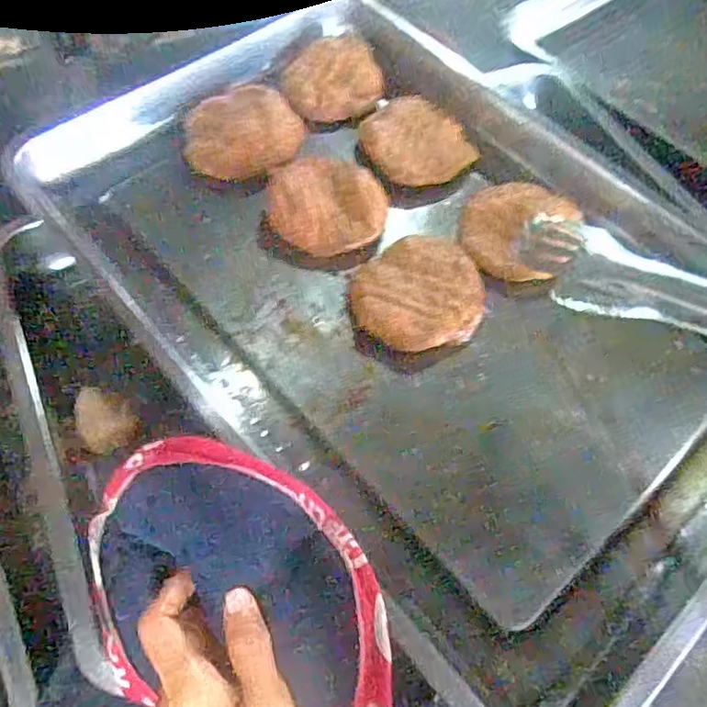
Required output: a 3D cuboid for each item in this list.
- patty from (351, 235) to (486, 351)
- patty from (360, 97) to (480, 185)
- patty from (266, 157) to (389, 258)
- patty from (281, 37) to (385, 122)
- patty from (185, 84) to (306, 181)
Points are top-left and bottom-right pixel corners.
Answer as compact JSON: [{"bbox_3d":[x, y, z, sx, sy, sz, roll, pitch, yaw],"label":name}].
[{"bbox_3d":[0.050,-0.048,0.486,0.100,0.016,0.097,-9,59,-7],"label":"patty"},{"bbox_3d":[0.058,-0.193,0.563,0.090,0.021,0.094,1,59,-1],"label":"patty"},{"bbox_3d":[-0.024,-0.128,0.520,0.102,0.014,0.094,1,59,-1],"label":"patty"},{"bbox_3d":[-0.020,-0.267,0.595,0.094,0.021,0.097,-6,59,-5],"label":"patty"},{"bbox_3d":[-0.099,-0.201,0.555,0.103,0.017,0.101,-7,59,-6],"label":"patty"}]

